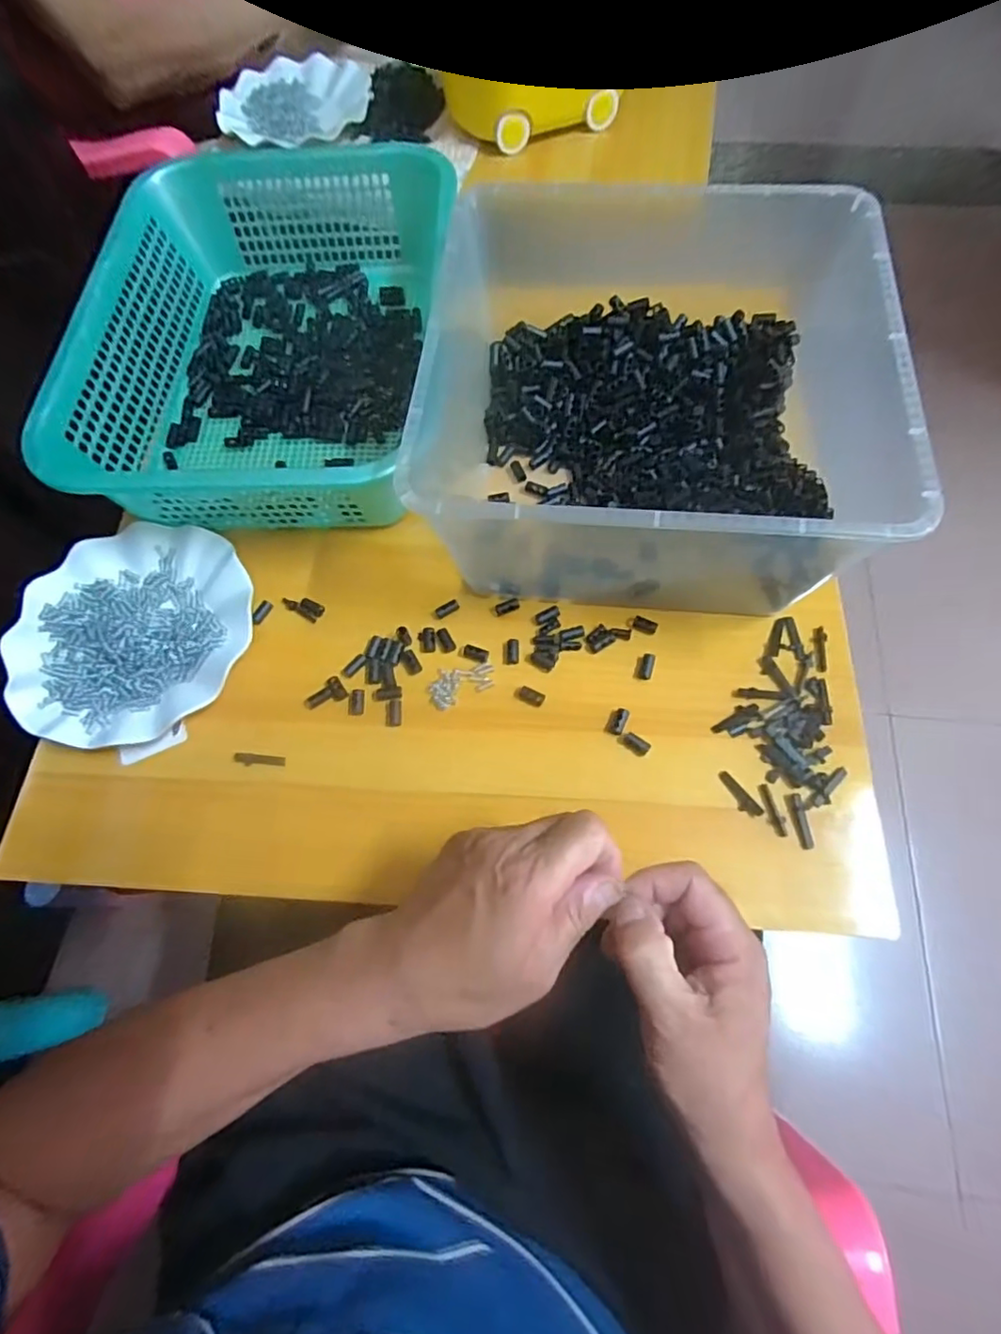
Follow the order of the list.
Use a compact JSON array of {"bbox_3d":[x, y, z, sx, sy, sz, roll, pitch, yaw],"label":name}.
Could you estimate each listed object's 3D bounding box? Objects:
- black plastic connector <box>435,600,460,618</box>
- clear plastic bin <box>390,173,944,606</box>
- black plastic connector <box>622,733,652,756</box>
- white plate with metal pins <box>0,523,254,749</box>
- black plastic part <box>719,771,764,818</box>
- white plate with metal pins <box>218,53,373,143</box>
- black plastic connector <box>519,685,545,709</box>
[{"bbox_3d":[-0.041,-0.045,0.463,0.019,0.005,0.008,-27,69,-9],"label":"black plastic connector"},{"bbox_3d":[0.104,-0.186,0.442,0.290,0.141,0.285,4,67,4],"label":"clear plastic bin"},{"bbox_3d":[0.095,0.054,0.415,0.018,0.008,0.010,38,74,16],"label":"black plastic connector"},{"bbox_3d":[-0.282,-0.029,0.457,0.175,0.018,0.177,-1,67,2],"label":"white plate with metal pins"},{"bbox_3d":[0.161,0.087,0.401,0.010,0.004,0.036,-33,70,-11],"label":"black plastic part"},{"bbox_3d":[-0.252,-0.702,0.737,0.181,0.021,0.161,-12,67,-3],"label":"white plate with metal pins"},{"bbox_3d":[0.023,0.022,0.435,0.019,0.004,0.011,23,70,12],"label":"black plastic connector"}]

